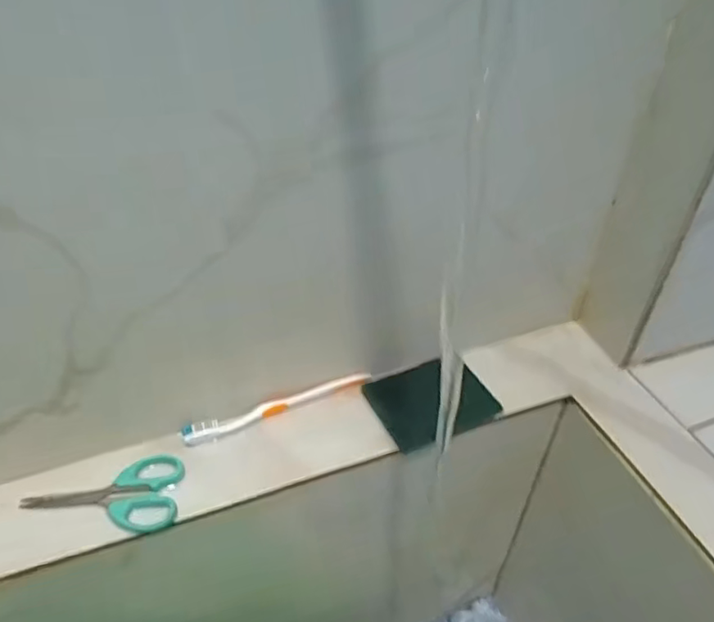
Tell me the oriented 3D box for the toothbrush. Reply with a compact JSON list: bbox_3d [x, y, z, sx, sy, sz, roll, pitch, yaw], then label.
[{"bbox_3d":[-0.070,0.083,0.545,0.170,0.020,0.015,-15,45,-17],"label":"toothbrush"}]

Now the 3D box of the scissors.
[{"bbox_3d":[-0.203,0.147,0.481,0.122,0.012,0.060,-4,43,-5],"label":"scissors"}]

